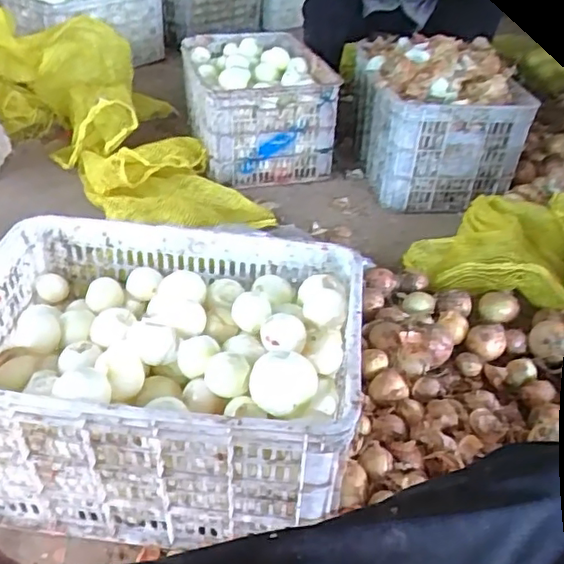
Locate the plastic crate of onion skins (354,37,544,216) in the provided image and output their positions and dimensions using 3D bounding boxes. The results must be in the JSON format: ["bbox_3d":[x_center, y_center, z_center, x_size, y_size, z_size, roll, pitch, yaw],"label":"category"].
[{"bbox_3d":[0.377,-0.401,1.488,0.319,0.346,0.346,-3,37,-9],"label":"plastic crate of onion skins"}]

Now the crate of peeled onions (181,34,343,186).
[{"bbox_3d":[-0.078,-0.481,1.604,0.321,0.231,0.457,-8,38,-15],"label":"crate of peeled onions"}]

